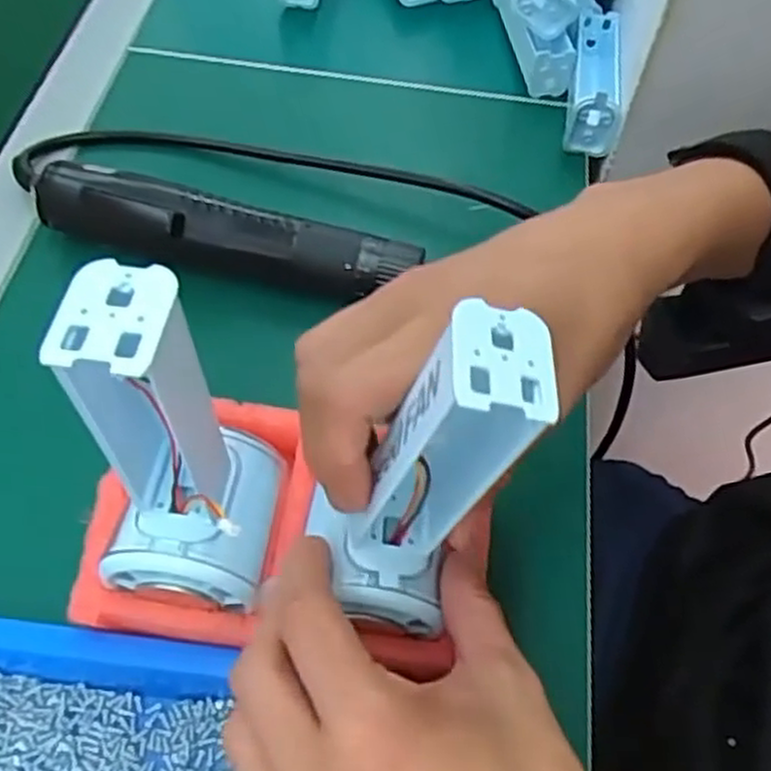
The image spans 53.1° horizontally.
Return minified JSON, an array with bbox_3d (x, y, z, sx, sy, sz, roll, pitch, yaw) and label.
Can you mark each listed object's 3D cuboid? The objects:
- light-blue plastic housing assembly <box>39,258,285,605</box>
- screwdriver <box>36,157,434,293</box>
[{"bbox_3d":[-0.065,0.017,0.231,0.052,0.120,0.057,6,57,2],"label":"light-blue plastic housing assembly"},{"bbox_3d":[-0.082,-0.072,0.387,0.187,0.039,0.030,14,58,7],"label":"screwdriver"}]

